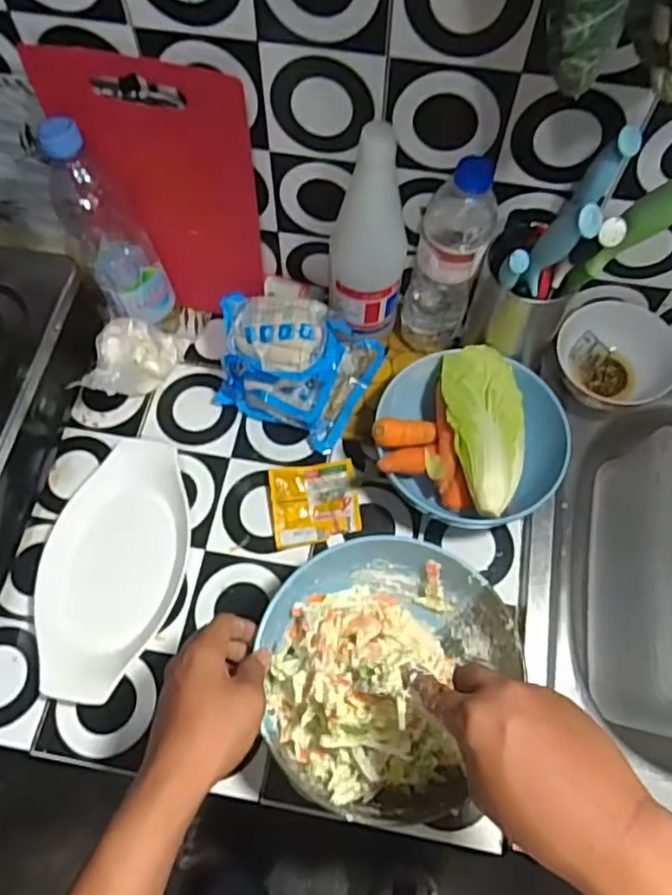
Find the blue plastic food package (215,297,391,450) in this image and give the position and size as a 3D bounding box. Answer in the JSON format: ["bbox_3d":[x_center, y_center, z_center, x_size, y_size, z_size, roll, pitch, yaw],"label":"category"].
[{"bbox_3d":[-0.046,-0.091,0.657,0.155,0.093,0.112,24,67,11],"label":"blue plastic food package"}]

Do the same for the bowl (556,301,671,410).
[{"bbox_3d":[0.280,-0.093,0.657,0.110,0.057,0.113,0,65,0],"label":"bowl"}]

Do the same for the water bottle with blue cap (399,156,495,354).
[{"bbox_3d":[0.106,-0.177,0.620,0.061,0.217,0.070,10,65,5],"label":"water bottle with blue cap"}]

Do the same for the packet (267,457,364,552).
[{"bbox_3d":[-0.021,0.053,0.640,0.084,0.012,0.079,-10,65,-5],"label":"packet"}]

